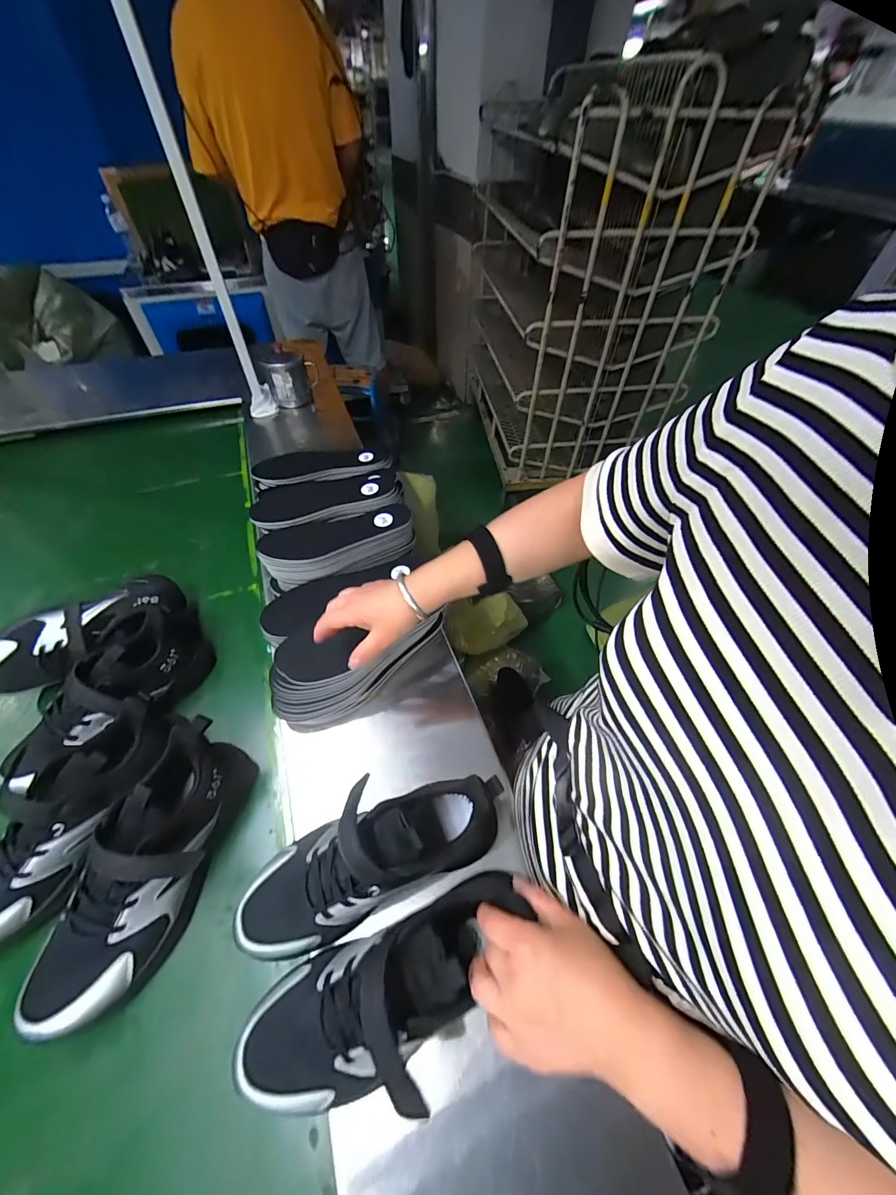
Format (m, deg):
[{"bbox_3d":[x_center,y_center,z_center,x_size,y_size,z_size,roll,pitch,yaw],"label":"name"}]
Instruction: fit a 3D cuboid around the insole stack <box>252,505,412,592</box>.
[{"bbox_3d":[-0.155,-0.077,0.594,0.213,0.054,0.084,-15,54,-13],"label":"insole stack"}]

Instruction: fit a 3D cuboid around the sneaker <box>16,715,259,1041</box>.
[{"bbox_3d":[-0.278,0.256,0.390,0.085,0.118,0.243,16,53,11],"label":"sneaker"}]

